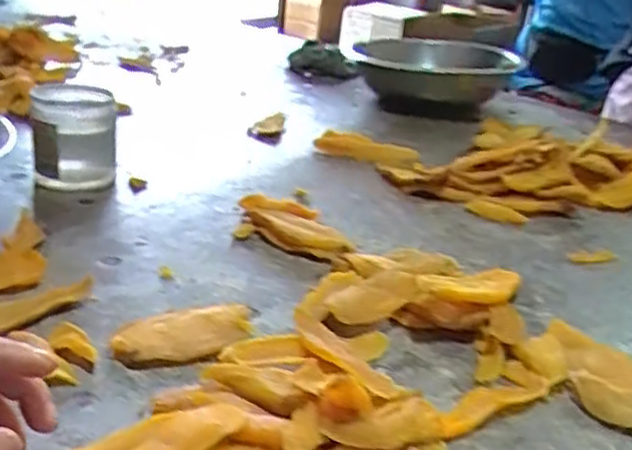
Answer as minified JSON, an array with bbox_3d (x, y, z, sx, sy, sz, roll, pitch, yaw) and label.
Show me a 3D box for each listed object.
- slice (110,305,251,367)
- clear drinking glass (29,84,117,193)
[{"bbox_3d":[-0.091,0.079,0.520,0.101,0.013,0.050,-6,28,-27],"label":"slice"},{"bbox_3d":[-0.251,-0.095,0.764,0.081,0.083,0.093,-1,24,-16],"label":"clear drinking glass"}]

